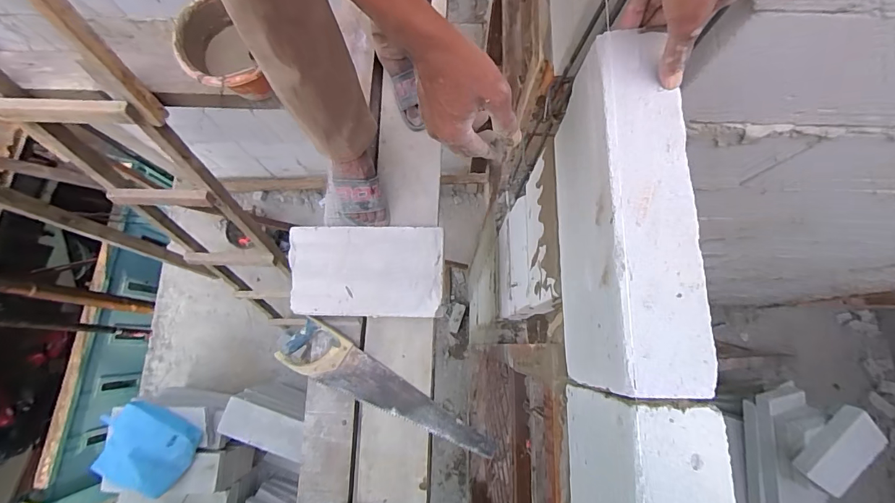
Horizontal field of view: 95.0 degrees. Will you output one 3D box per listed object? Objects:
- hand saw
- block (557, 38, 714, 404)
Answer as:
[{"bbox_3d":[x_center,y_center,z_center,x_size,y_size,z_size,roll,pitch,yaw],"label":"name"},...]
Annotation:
[{"bbox_3d":[-0.136,0.331,0.922,0.497,0.032,0.116,32,79,7],"label":"hand saw"},{"bbox_3d":[0.183,-0.030,0.451,0.072,0.181,0.334,0,77,0],"label":"block"}]

